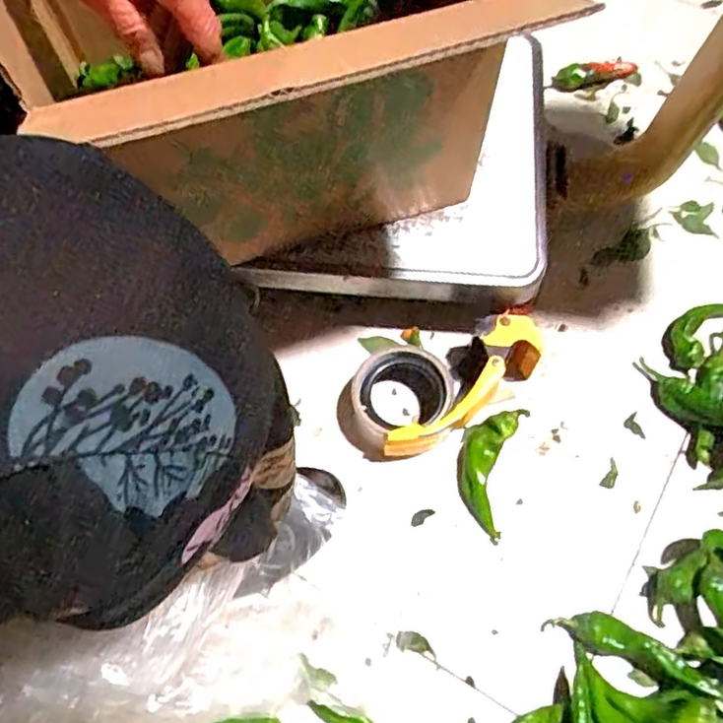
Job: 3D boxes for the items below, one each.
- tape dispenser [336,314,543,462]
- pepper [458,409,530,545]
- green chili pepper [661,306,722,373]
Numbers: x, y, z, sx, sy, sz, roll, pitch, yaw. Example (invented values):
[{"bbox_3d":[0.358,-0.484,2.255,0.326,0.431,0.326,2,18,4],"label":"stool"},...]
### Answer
[{"bbox_3d":[0.063,0.017,0.561,0.173,0.062,0.085,-32,71,-10],"label":"tape dispenser"},{"bbox_3d":[0.106,0.091,0.551,0.045,0.022,0.106,15,70,8],"label":"pepper"},{"bbox_3d":[0.313,-0.033,0.600,0.040,0.021,0.096,39,75,16],"label":"green chili pepper"}]

